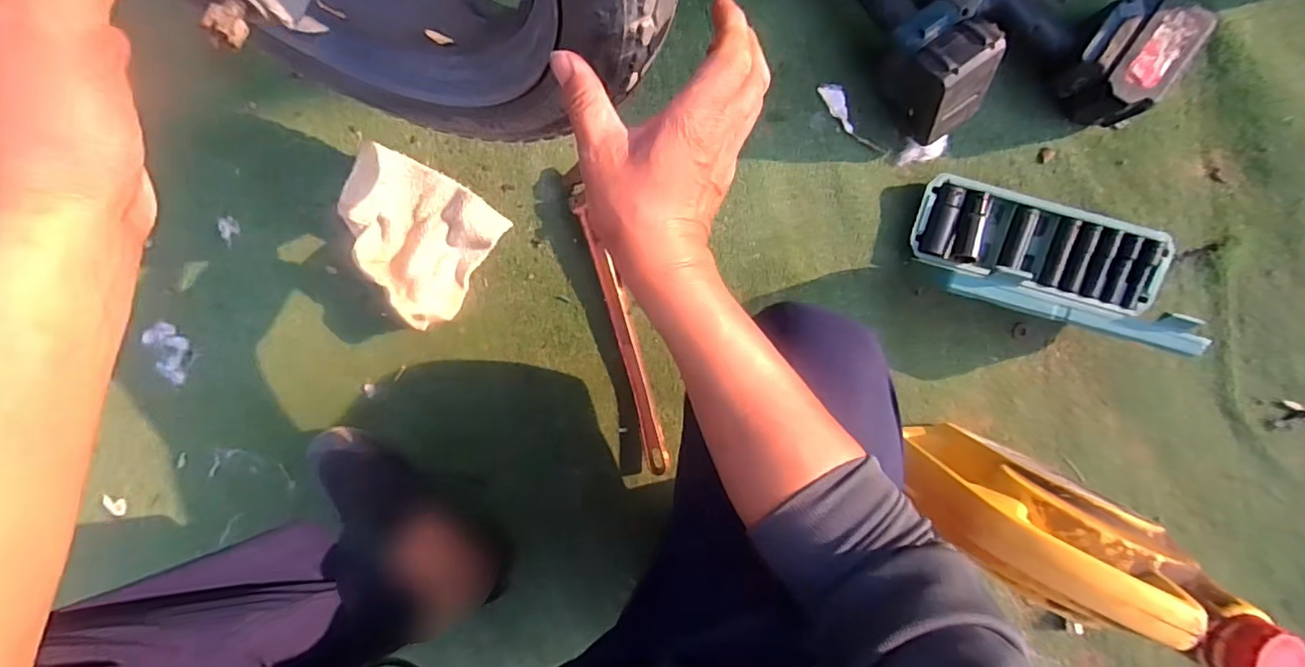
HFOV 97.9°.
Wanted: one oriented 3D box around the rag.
[{"bbox_3d":[-0.278,-0.113,0.638,0.173,0.061,0.152,33,95,-3],"label":"rag"}]

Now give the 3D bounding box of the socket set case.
[{"bbox_3d":[0.433,-0.076,0.601,0.288,0.130,0.141,15,95,-1],"label":"socket set case"}]

